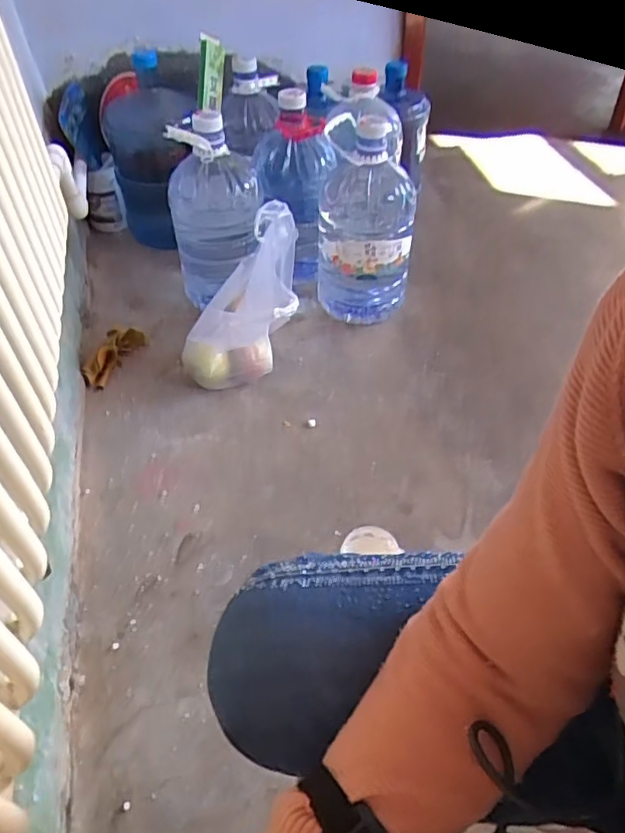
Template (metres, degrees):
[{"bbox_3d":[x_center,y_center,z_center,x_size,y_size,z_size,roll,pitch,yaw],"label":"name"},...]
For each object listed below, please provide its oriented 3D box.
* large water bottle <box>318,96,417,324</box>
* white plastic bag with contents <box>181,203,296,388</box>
[{"bbox_3d":[0.113,-0.420,1.280,0.201,0.403,0.220,-2,45,-1],"label":"large water bottle"},{"bbox_3d":[-0.136,-0.201,1.158,0.247,0.292,0.210,-9,46,-8],"label":"white plastic bag with contents"}]

